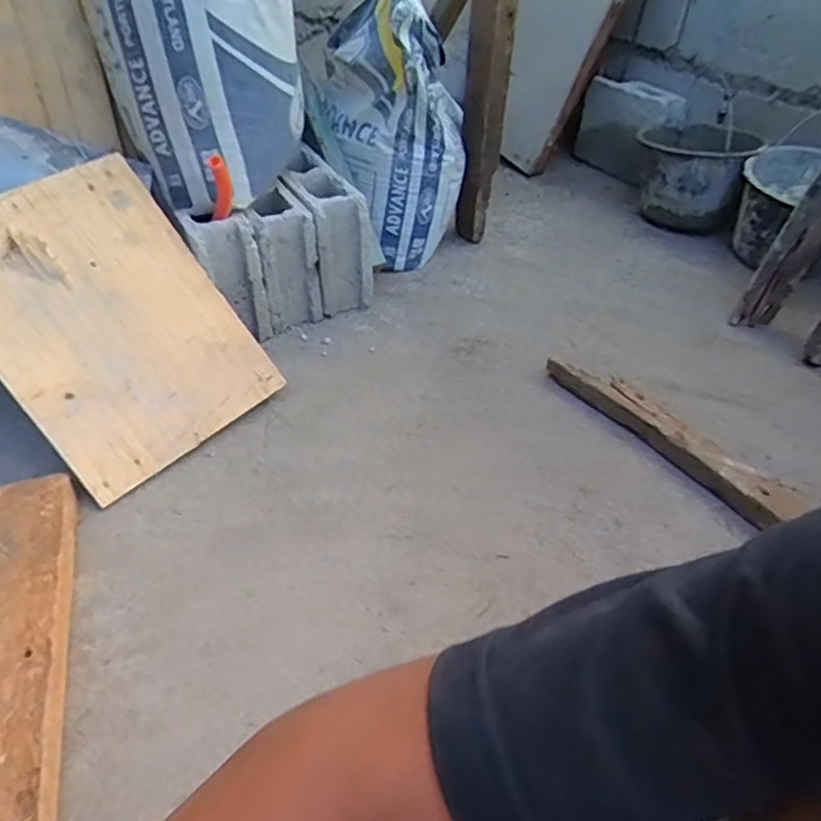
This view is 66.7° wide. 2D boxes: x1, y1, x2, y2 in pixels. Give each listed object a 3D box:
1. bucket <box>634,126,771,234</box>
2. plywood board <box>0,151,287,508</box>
[{"bbox_3d":[0.618,-0.514,1.387,0.236,0.176,0.229,1,42,-1],"label":"bucket"},{"bbox_3d":[-0.396,-0.123,0.829,0.300,0.012,0.395,-40,98,-32],"label":"plywood board"}]

